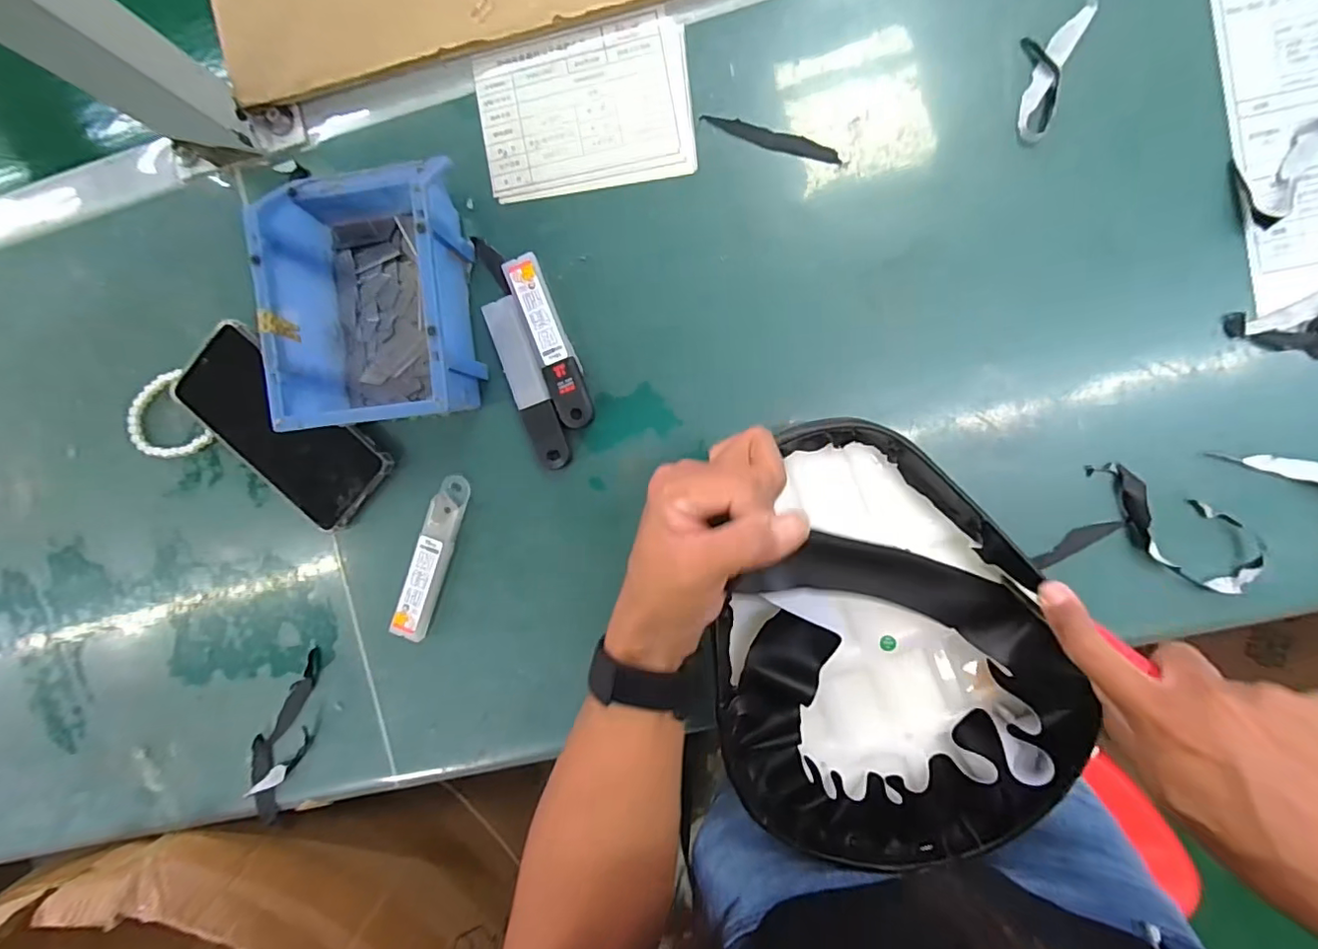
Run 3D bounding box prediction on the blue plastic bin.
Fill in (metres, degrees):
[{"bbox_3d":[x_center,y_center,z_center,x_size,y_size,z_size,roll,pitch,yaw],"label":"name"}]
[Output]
[{"bbox_3d":[-0.191,-0.121,0.374,0.113,0.068,0.167,-6,93,4],"label":"blue plastic bin"}]

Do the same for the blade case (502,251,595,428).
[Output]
[{"bbox_3d":[-0.077,-0.095,0.400,0.026,0.009,0.126,-20,92,5],"label":"blade case"}]

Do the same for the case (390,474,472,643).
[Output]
[{"bbox_3d":[-0.170,0.063,0.416,0.026,0.010,0.124,20,95,3],"label":"case"}]

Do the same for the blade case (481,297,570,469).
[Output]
[{"bbox_3d":[-0.094,-0.066,0.402,0.027,0.006,0.126,-22,92,5],"label":"blade case"}]

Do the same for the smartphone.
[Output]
[{"bbox_3d":[-0.284,-0.033,0.417,0.163,0.013,0.080,43,96,0],"label":"smartphone"}]

